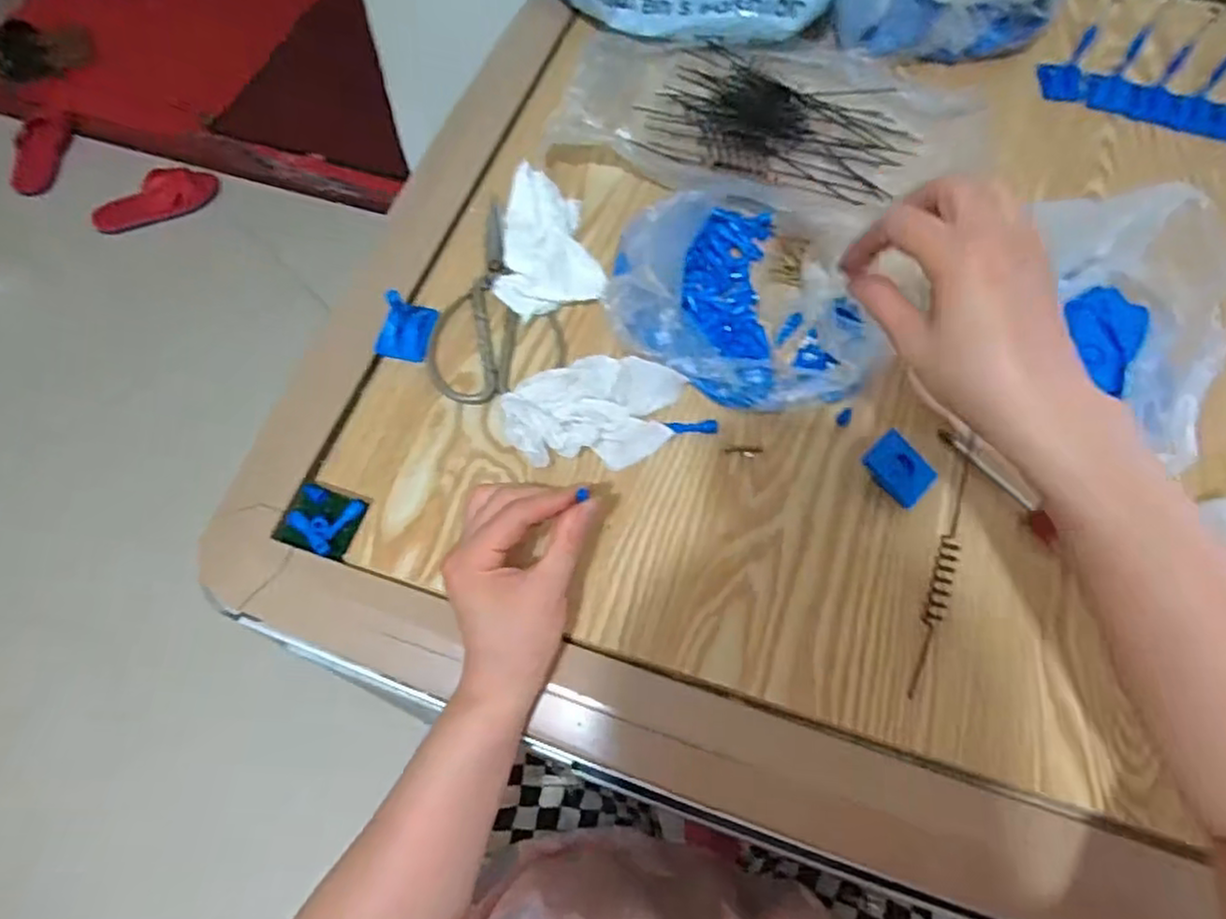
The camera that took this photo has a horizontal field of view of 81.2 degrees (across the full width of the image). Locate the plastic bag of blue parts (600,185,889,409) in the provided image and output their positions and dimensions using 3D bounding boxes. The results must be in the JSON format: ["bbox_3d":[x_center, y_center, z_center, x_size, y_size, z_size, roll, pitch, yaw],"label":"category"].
[{"bbox_3d":[0.106,-0.127,0.495,0.184,0.065,0.179,18,66,6],"label":"plastic bag of blue parts"}]

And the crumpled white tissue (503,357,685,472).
[{"bbox_3d":[-0.012,-0.032,0.466,0.113,0.026,0.070,1,65,-2],"label":"crumpled white tissue"}]

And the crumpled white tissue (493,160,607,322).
[{"bbox_3d":[-0.053,-0.160,0.528,0.077,0.031,0.110,-13,66,-8],"label":"crumpled white tissue"}]

